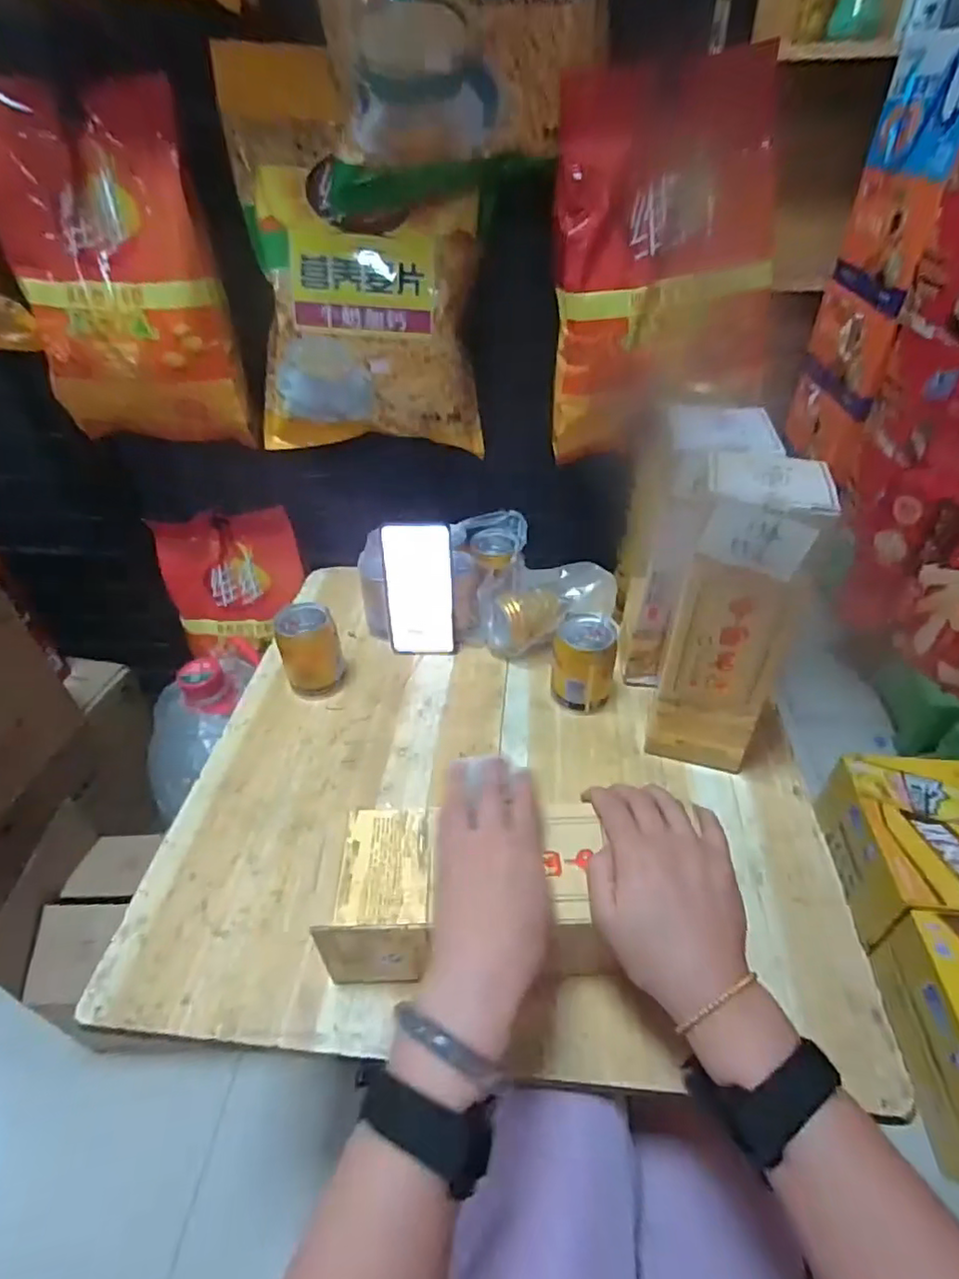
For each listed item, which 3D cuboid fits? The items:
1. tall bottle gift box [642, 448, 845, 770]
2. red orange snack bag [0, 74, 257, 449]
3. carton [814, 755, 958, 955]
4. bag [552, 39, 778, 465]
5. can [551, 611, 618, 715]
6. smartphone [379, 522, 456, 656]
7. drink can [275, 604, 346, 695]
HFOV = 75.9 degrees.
[{"bbox_3d":[0.218,-0.010,0.538,0.092,0.273,0.081,13,43,17],"label":"tall bottle gift box"},{"bbox_3d":[-0.409,-0.415,0.697,0.232,0.374,0.070,0,30,3],"label":"red orange snack bag"},{"bbox_3d":[0.722,0.336,1.015,0.228,0.128,0.291,0,41,2],"label":"carton"},{"bbox_3d":[0.200,-0.383,0.655,0.242,0.334,0.068,-8,41,-7],"label":"bag"},{"bbox_3d":[0.110,0.026,0.654,0.063,0.094,0.066,-1,41,1],"label":"can"},{"bbox_3d":[-0.068,-0.052,0.700,0.076,0.163,0.013,0,27,2],"label":"smartphone"},{"bbox_3d":[-0.184,0.015,0.674,0.059,0.093,0.062,-13,42,-12],"label":"drink can"}]

